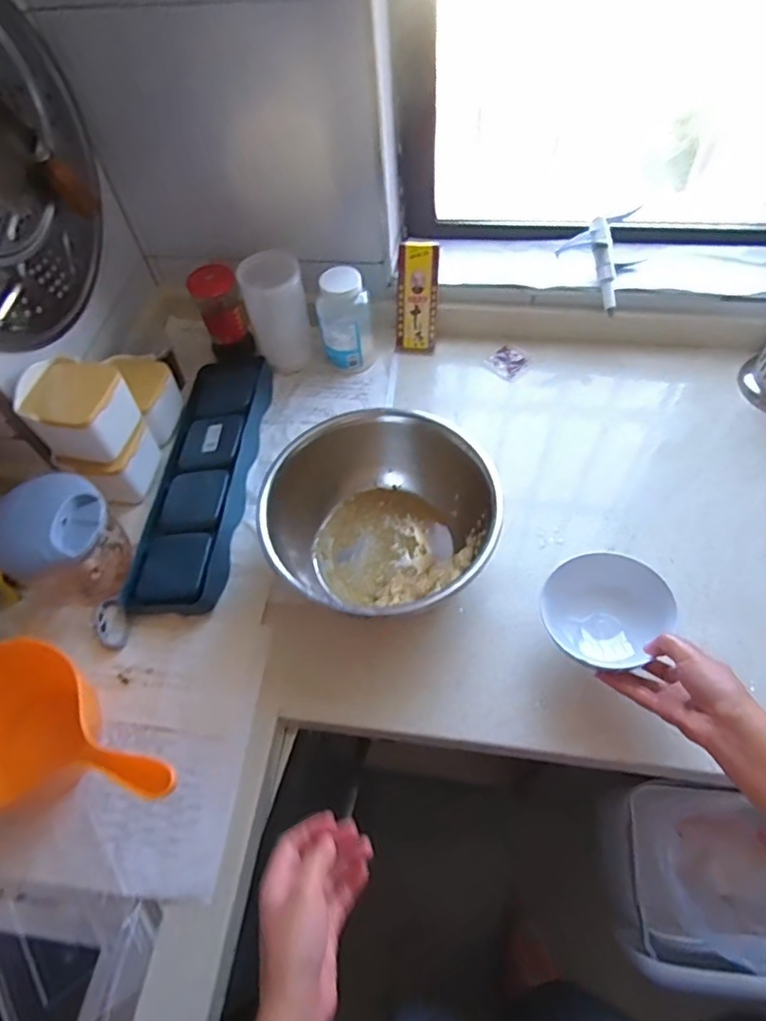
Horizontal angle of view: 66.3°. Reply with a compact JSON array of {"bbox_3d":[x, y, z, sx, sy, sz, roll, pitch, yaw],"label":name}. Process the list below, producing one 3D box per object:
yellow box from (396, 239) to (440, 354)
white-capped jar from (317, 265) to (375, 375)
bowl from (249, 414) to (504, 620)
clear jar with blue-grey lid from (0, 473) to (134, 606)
[{"bbox_3d":[0.051,-0.308,0.851,0.058,0.155,0.029,7,33,8],"label":"yellow box"},{"bbox_3d":[-0.051,-0.266,0.830,0.074,0.138,0.064,-3,59,2],"label":"white-capped jar"},{"bbox_3d":[0.002,0.020,0.663,0.247,0.135,0.224,-38,64,-18],"label":"bowl"},{"bbox_3d":[-0.355,0.039,0.670,0.116,0.123,0.112,-2,59,3],"label":"clear jar with blue-grey lid"}]

